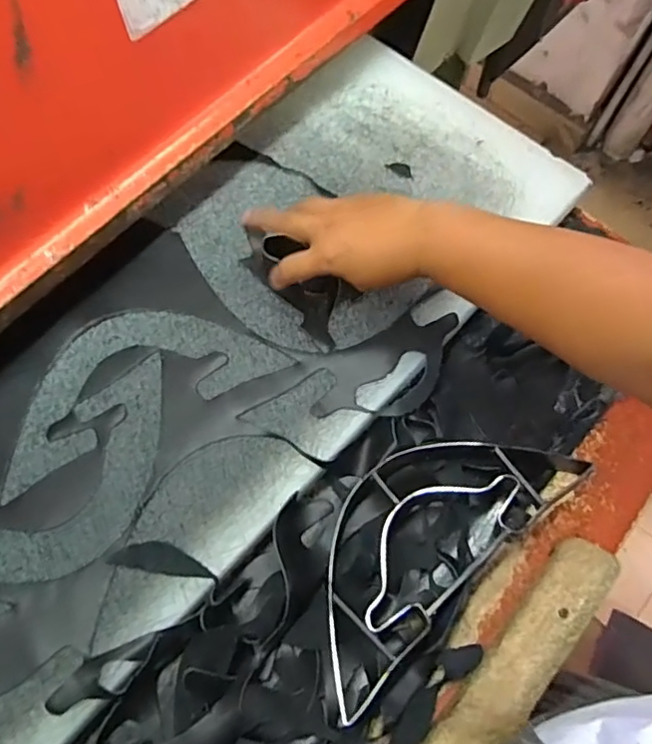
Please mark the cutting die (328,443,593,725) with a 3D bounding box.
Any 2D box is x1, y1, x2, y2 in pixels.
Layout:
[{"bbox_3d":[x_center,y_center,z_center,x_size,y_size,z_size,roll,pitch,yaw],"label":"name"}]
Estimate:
[{"bbox_3d":[0.078,0.120,0.463,0.267,0.029,0.120,-39,72,-14],"label":"cutting die"}]

